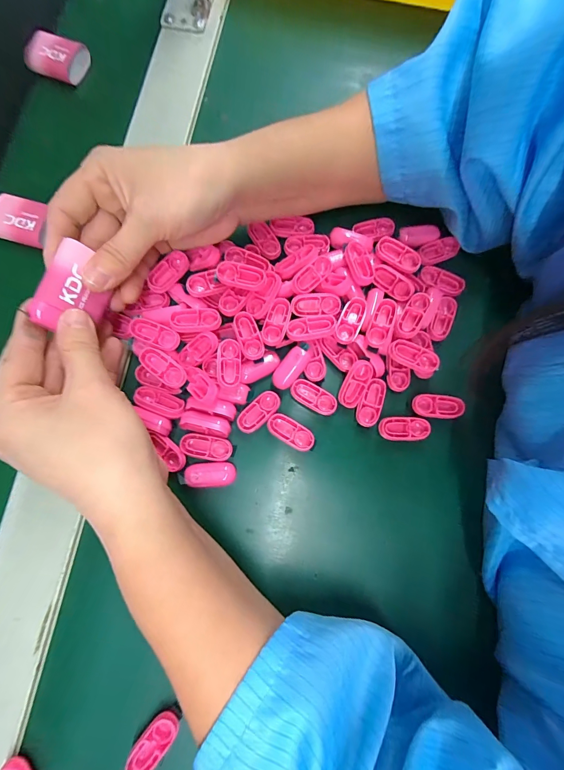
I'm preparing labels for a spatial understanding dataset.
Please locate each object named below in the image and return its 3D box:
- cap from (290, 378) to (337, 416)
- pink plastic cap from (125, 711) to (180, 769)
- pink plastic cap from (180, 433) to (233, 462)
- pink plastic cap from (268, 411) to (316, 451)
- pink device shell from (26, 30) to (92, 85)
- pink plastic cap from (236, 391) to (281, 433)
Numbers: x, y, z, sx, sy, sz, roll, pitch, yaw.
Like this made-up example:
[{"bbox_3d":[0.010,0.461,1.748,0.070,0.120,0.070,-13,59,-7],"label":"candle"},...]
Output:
[{"bbox_3d":[0.022,0.008,0.237,0.034,0.004,0.016,32,80,5],"label":"cap"},{"bbox_3d":[-0.074,0.205,0.195,0.014,0.008,0.033,42,68,7],"label":"pink plastic cap"},{"bbox_3d":[-0.051,0.042,0.231,0.033,0.006,0.015,10,79,1],"label":"pink plastic cap"},{"bbox_3d":[0.006,0.032,0.233,0.034,0.004,0.017,32,80,5],"label":"pink plastic cap"},{"bbox_3d":[-0.193,-0.280,0.293,0.049,0.014,0.035,21,79,3],"label":"pink device shell"},{"bbox_3d":[-0.016,0.018,0.233,0.017,0.004,0.034,42,81,7],"label":"pink plastic cap"}]

